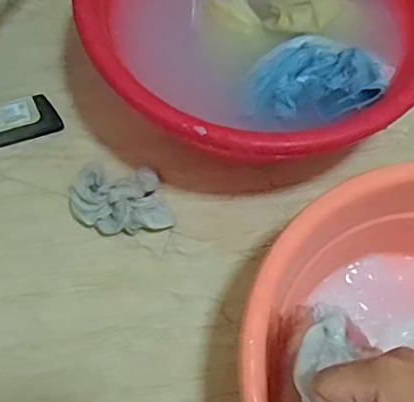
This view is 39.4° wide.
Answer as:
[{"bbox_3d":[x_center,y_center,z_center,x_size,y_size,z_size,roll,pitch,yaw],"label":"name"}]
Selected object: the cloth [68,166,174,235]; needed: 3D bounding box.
[{"bbox_3d":[-0.090,-0.002,0.596,0.098,0.032,0.073,-8,68,-5],"label":"cloth"}]

